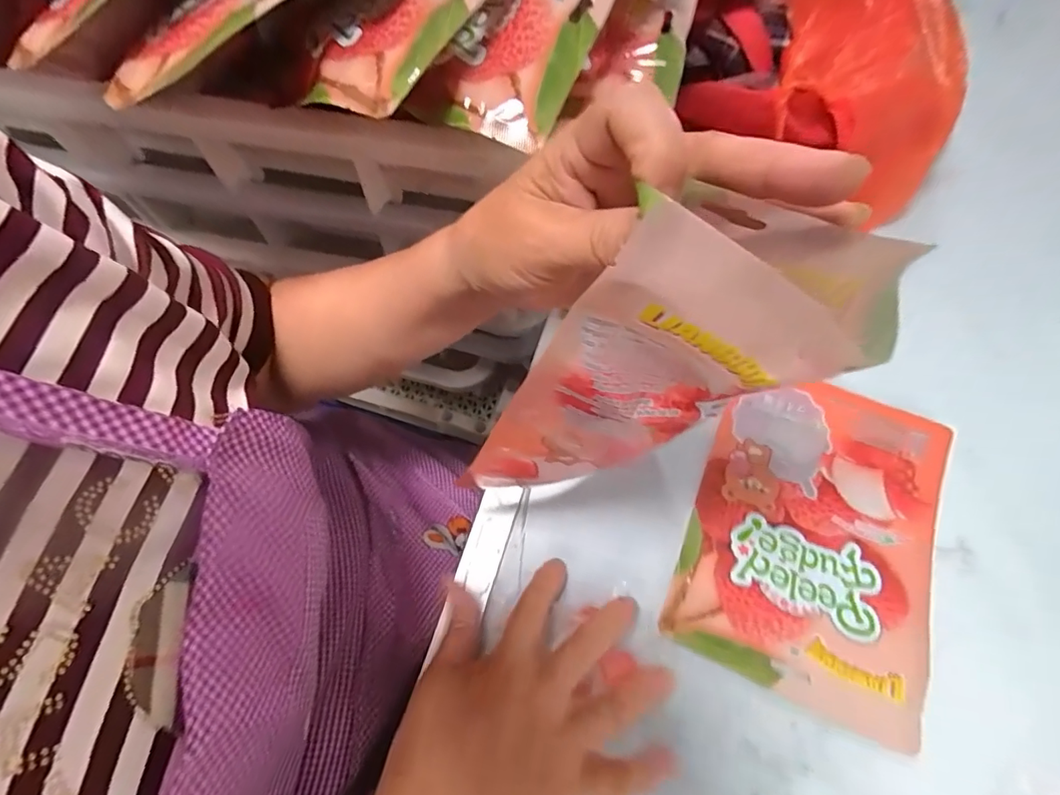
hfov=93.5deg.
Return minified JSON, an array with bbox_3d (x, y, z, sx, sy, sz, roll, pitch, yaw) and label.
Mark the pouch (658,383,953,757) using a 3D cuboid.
[{"bbox_3d":[0.192,0.087,0.334,0.154,0.014,0.213,22,65,10],"label":"pouch"}]

